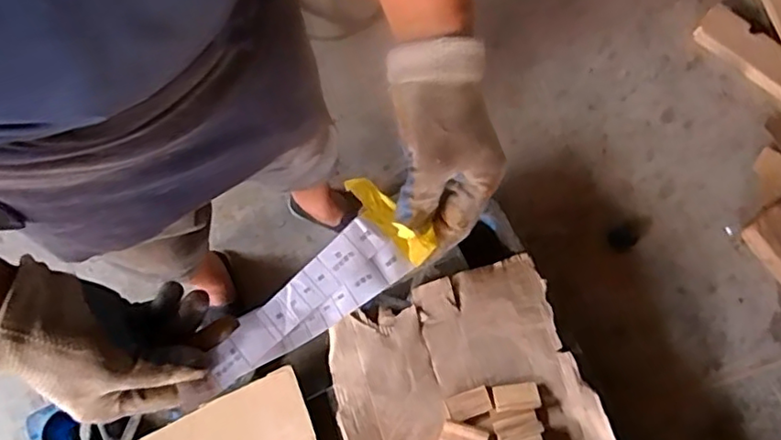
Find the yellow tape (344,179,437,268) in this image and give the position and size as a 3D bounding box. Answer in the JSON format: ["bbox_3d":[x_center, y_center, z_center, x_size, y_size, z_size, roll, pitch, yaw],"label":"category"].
[{"bbox_3d":[-0.001,-0.003,0.452,0.027,0.024,0.087,-40,65,-12],"label":"yellow tape"}]

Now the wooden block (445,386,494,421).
[{"bbox_3d":[0.145,0.342,1.109,0.081,0.010,0.046,-18,76,-7],"label":"wooden block"}]

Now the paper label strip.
[{"bbox_3d":[-0.072,0.069,0.442,0.176,0.012,0.052,-37,79,-6],"label":"paper label strip"}]

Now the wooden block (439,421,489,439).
[{"bbox_3d":[0.132,0.396,1.086,0.082,0.020,0.044,17,74,3],"label":"wooden block"}]

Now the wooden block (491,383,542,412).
[{"bbox_3d":[0.233,0.328,1.108,0.084,0.017,0.045,-6,75,-4],"label":"wooden block"}]

